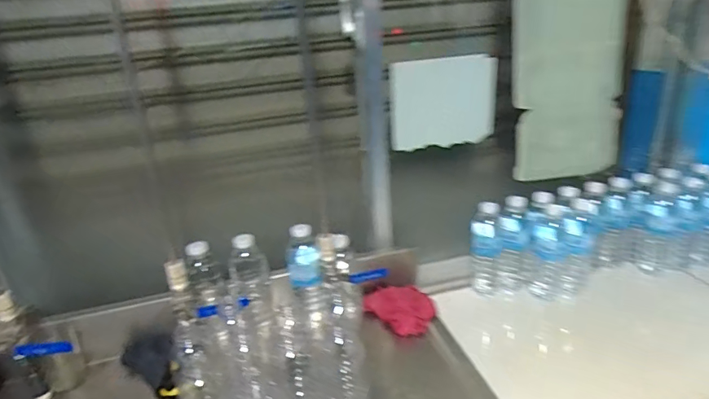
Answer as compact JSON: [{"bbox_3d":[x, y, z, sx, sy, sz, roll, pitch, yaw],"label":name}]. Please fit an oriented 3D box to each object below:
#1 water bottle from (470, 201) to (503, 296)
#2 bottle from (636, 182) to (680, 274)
[{"bbox_3d":[0.286,0.106,1.014,0.066,0.210,0.059,2,23,17],"label":"water bottle"},{"bbox_3d":[0.667,0.059,1.031,0.059,0.206,0.057,12,28,35],"label":"bottle"}]

